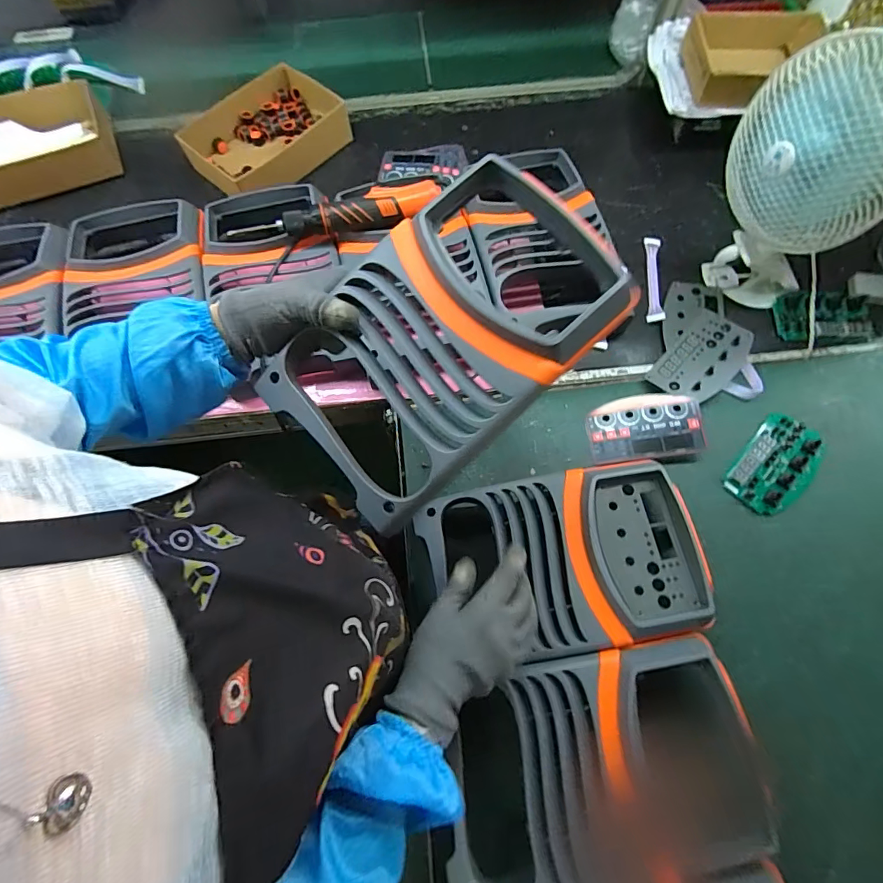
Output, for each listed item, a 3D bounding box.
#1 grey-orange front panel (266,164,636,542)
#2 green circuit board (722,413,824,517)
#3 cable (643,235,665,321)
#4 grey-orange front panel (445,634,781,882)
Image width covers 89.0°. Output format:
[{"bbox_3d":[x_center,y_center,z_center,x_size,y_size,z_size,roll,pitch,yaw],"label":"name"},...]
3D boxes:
[{"bbox_3d":[0.002,-0.093,0.407,0.313,0.048,0.193,-43,81,7],"label":"grey-orange front panel"},{"bbox_3d":[0.444,0.029,0.595,0.082,0.018,0.140,39,76,16],"label":"green circuit board"},{"bbox_3d":[0.338,-0.259,0.717,0.026,0.012,0.166,6,69,5],"label":"cable"},{"bbox_3d":[0.161,0.319,0.445,0.296,0.048,0.196,-13,70,5],"label":"grey-orange front panel"}]

